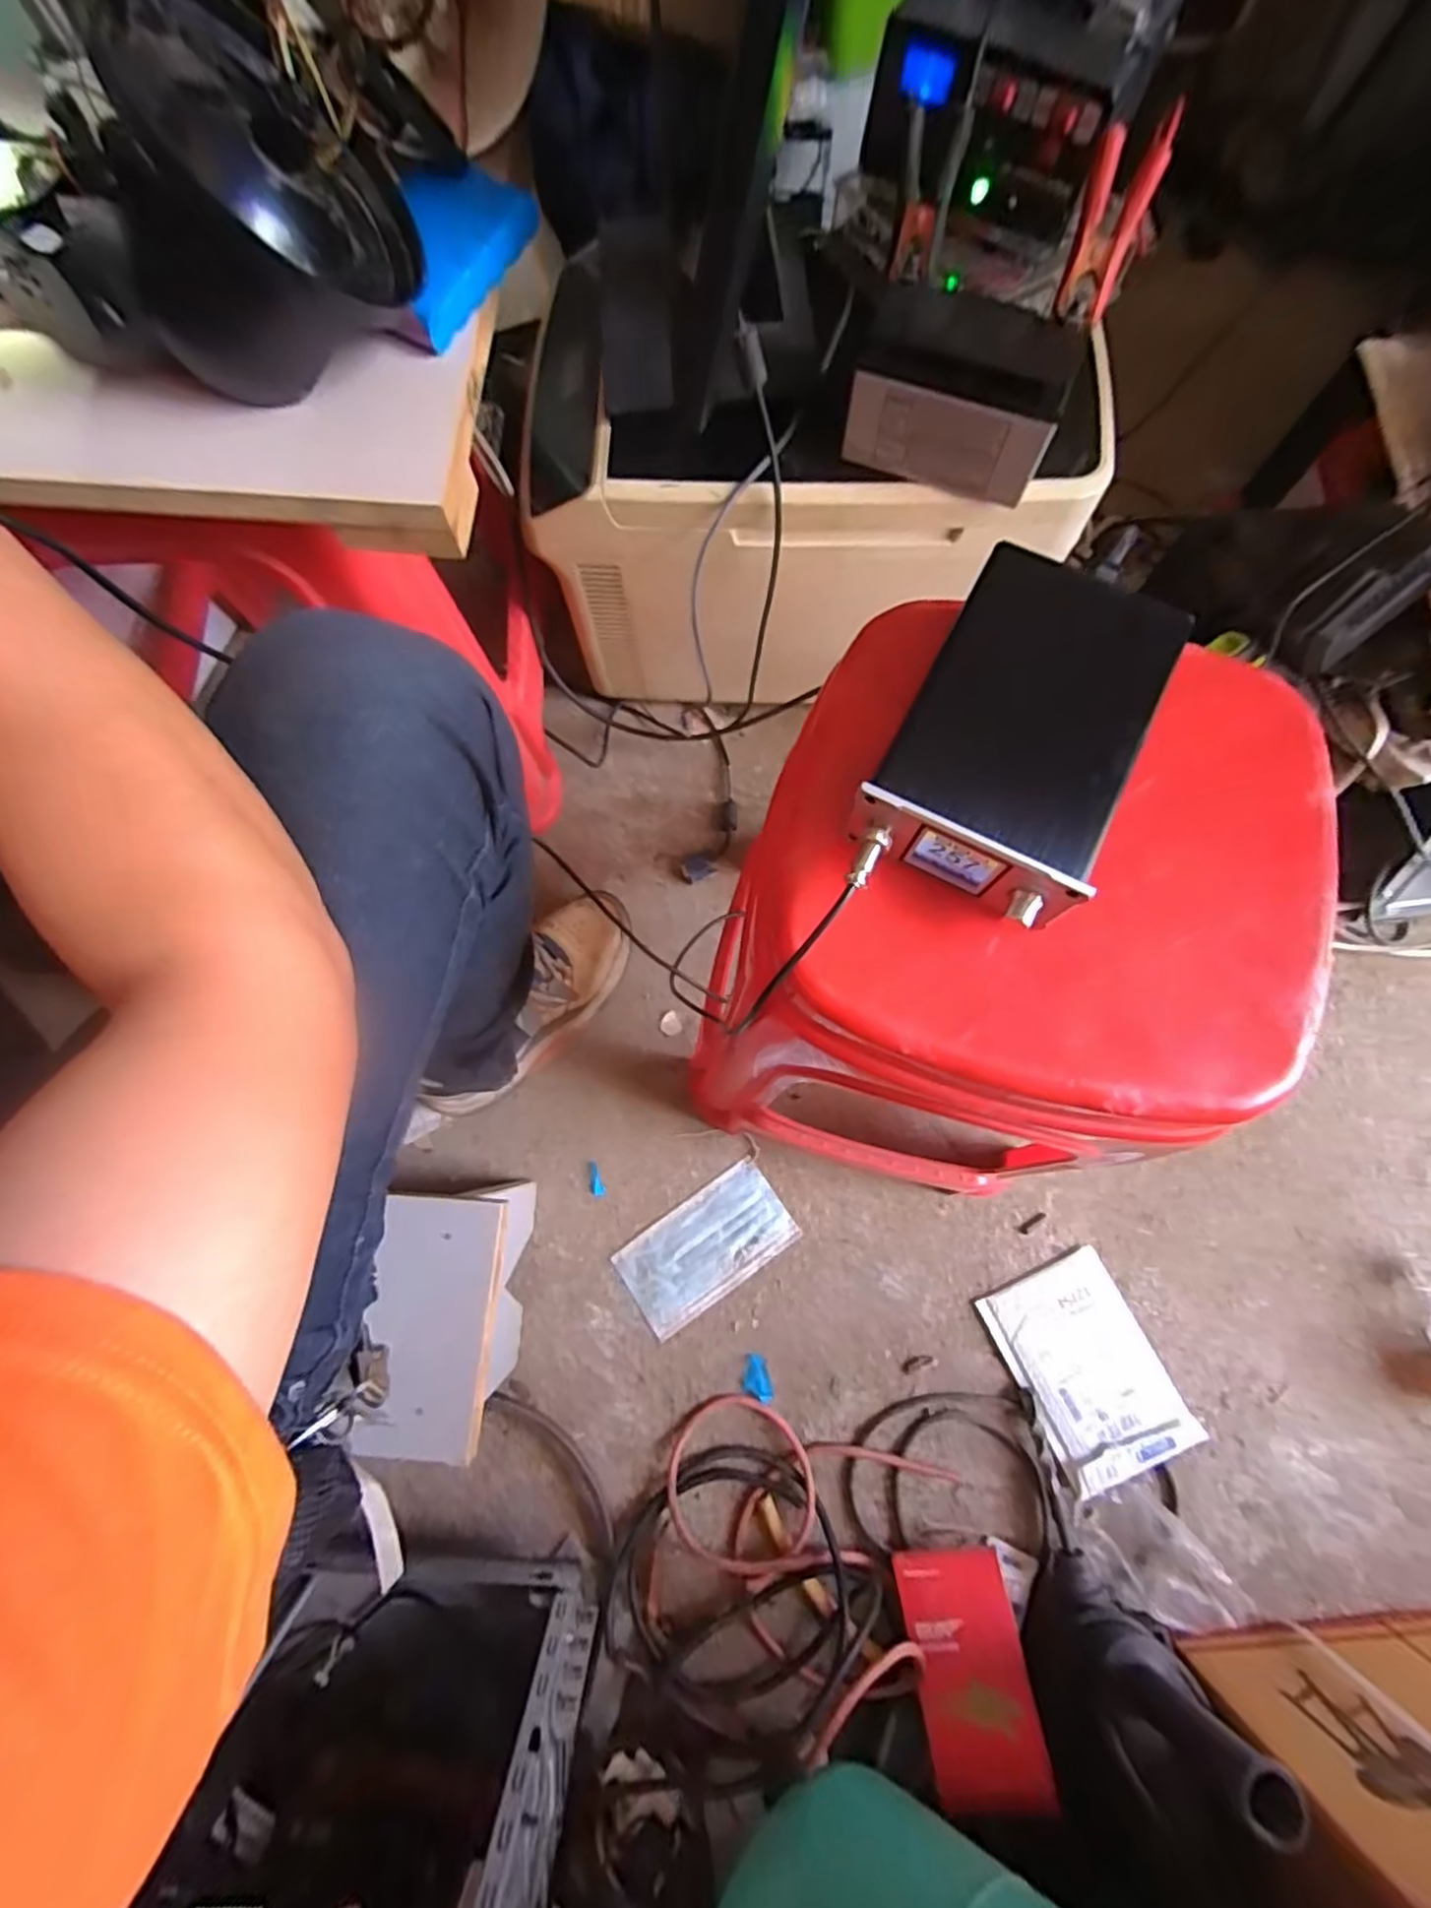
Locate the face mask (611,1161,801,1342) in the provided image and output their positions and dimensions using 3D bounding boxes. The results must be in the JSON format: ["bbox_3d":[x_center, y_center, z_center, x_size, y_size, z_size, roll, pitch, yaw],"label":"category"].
[{"bbox_3d":[-0.008,0.299,0.687,0.172,0.005,0.094,-34,78,-7],"label":"face mask"}]

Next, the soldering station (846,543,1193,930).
[{"bbox_3d":[0.138,-0.099,0.313,0.100,0.041,0.171,26,77,7],"label":"soldering station"}]

